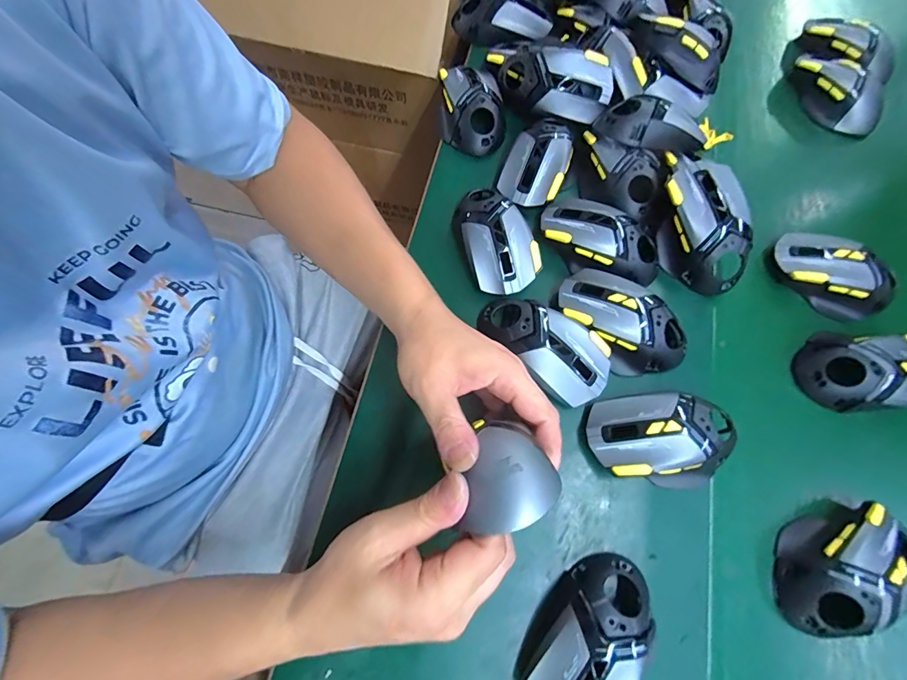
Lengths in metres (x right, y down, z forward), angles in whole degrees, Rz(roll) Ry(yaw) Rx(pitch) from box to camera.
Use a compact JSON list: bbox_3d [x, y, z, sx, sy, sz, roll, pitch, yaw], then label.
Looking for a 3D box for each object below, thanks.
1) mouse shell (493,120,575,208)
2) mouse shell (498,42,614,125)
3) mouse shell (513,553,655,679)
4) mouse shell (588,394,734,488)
[{"bbox_3d":[0.084,-0.179,0.410,0.059,0.032,0.090,23,72,5],"label":"mouse shell"},{"bbox_3d":[0.106,-0.277,0.420,0.121,0.039,0.062,32,72,9],"label":"mouse shell"},{"bbox_3d":[0.094,0.209,0.276,0.073,0.039,0.122,25,72,6],"label":"mouse shell"},{"bbox_3d":[0.169,0.078,0.323,0.118,0.041,0.073,5,71,-1],"label":"mouse shell"}]

